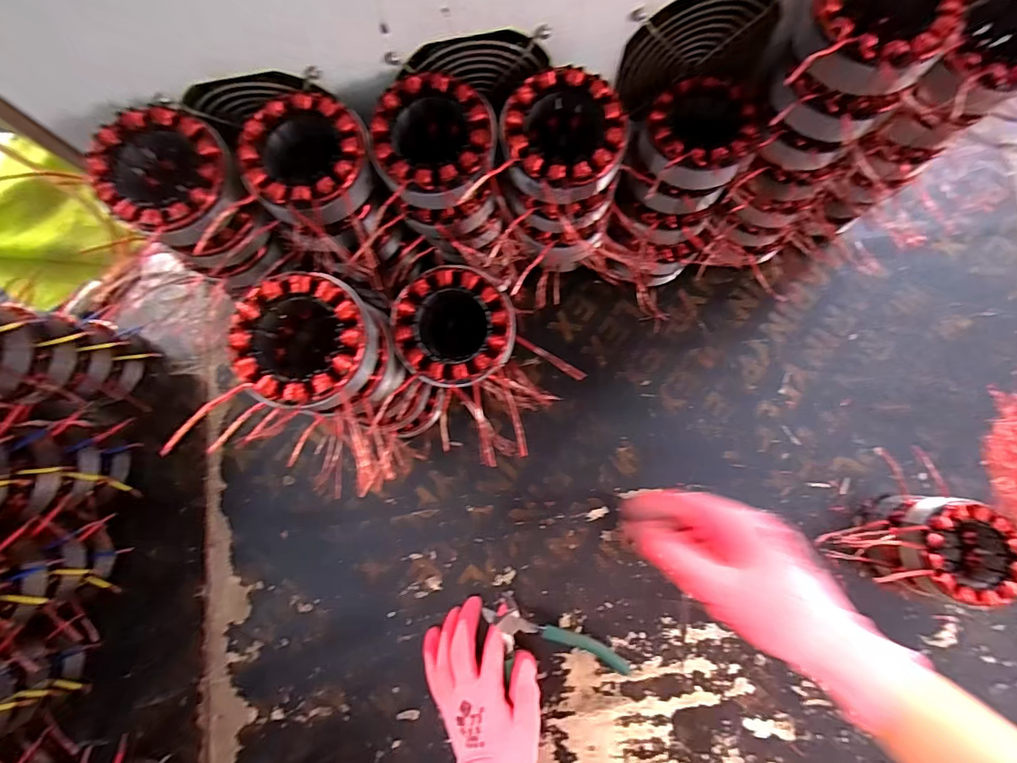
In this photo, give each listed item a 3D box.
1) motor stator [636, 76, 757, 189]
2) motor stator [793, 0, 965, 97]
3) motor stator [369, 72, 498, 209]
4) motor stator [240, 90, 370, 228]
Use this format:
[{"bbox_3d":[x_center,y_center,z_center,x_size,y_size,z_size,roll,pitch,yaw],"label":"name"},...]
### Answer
[{"bbox_3d":[0.151,-0.197,0.381,0.089,0.041,0.092,-18,80,0],"label":"motor stator"},{"bbox_3d":[0.235,-0.231,0.303,0.082,0.037,0.083,0,81,2],"label":"motor stator"},{"bbox_3d":[-0.052,-0.171,0.336,0.084,0.033,0.083,2,81,3],"label":"motor stator"},{"bbox_3d":[-0.140,-0.155,0.333,0.085,0.032,0.095,-35,81,-3],"label":"motor stator"}]

